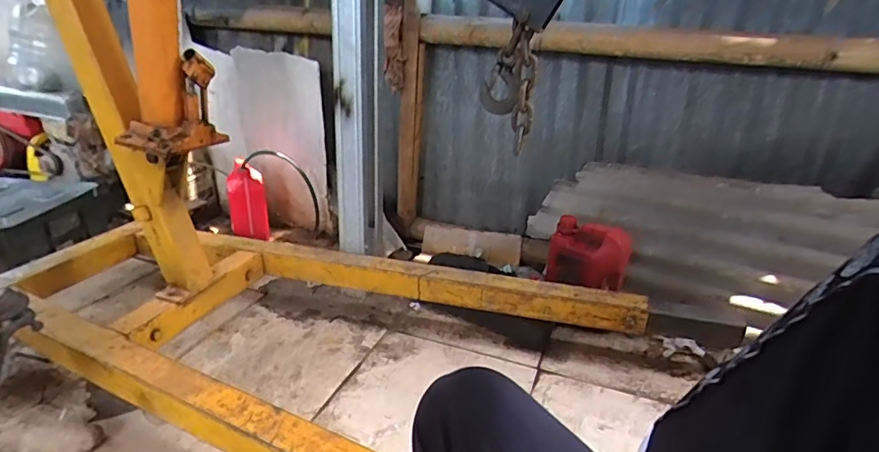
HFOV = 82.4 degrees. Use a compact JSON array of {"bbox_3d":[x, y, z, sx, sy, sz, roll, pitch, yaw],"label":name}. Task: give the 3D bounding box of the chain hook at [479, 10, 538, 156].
[{"bbox_3d":[0.109,-0.218,0.766,0.047,0.190,0.077,-12,27,-31],"label":"chain hook"}]

